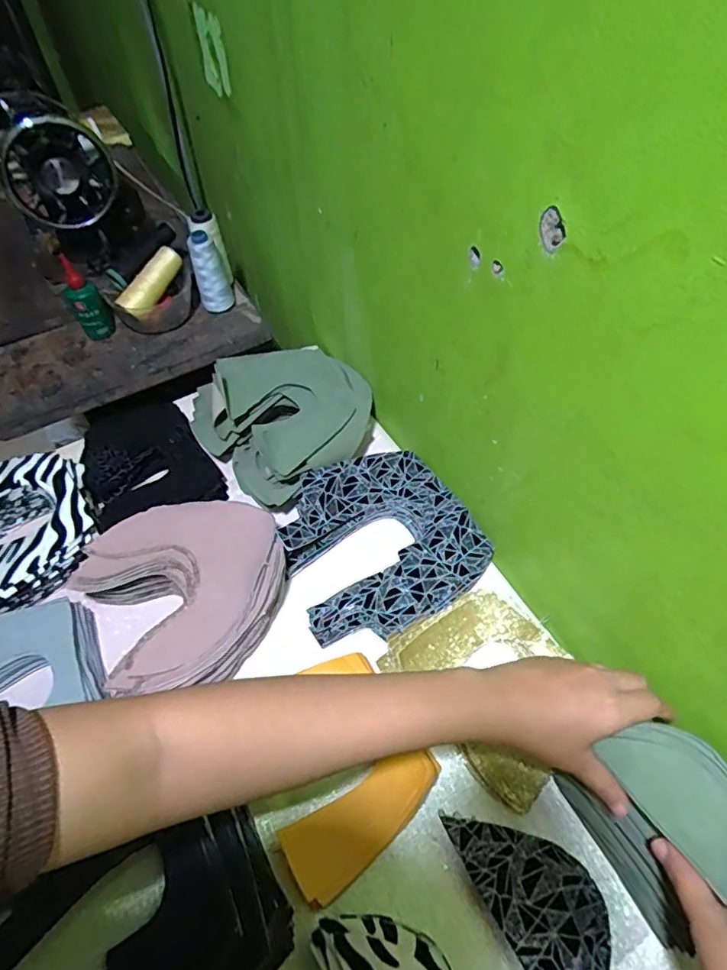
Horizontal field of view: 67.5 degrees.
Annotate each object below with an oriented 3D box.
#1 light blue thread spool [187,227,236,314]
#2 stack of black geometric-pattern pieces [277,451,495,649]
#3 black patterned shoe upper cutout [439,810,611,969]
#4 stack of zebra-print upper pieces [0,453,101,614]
[{"bbox_3d":[-0.221,-0.303,0.790,0.044,0.115,0.040,-18,56,-10],"label":"light blue thread spool"},{"bbox_3d":[0.014,0.057,0.554,0.186,0.041,0.183,-26,58,-16],"label":"stack of black geometric-pattern pieces"},{"bbox_3d":[0.131,0.303,0.389,0.075,0.027,0.152,-25,58,-15],"label":"black patterned shoe upper cutout"},{"bbox_3d":[-0.356,0.049,0.566,0.143,0.054,0.158,-26,58,-15],"label":"stack of zebra-print upper pieces"}]

